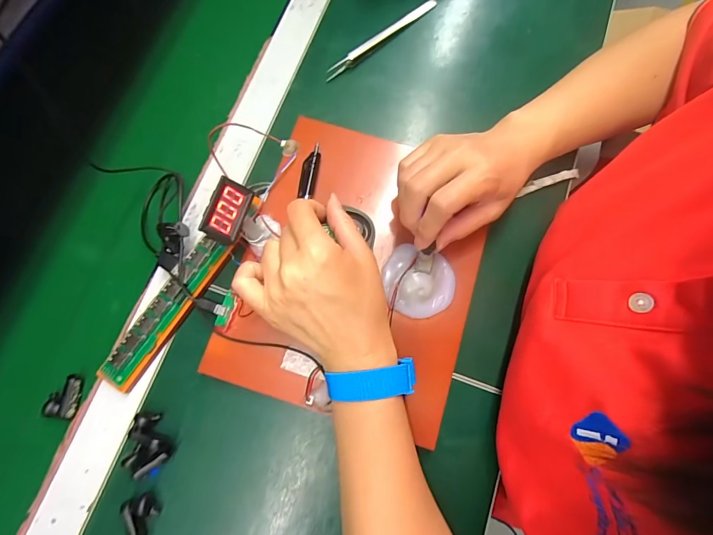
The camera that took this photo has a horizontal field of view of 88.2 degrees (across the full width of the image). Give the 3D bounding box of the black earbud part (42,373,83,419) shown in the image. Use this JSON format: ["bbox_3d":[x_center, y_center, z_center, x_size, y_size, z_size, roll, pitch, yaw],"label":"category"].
[{"bbox_3d":[-0.246,0.107,0.308,0.024,0.009,0.034,8,77,2],"label":"black earbud part"}]

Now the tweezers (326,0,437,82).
[{"bbox_3d":[0.030,-0.246,0.388,0.154,0.012,0.017,-42,80,-9],"label":"tweezers"}]

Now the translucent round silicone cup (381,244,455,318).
[{"bbox_3d":[0.053,0.013,0.318,0.061,0.022,0.058,0,76,0],"label":"translucent round silicone cup"}]

